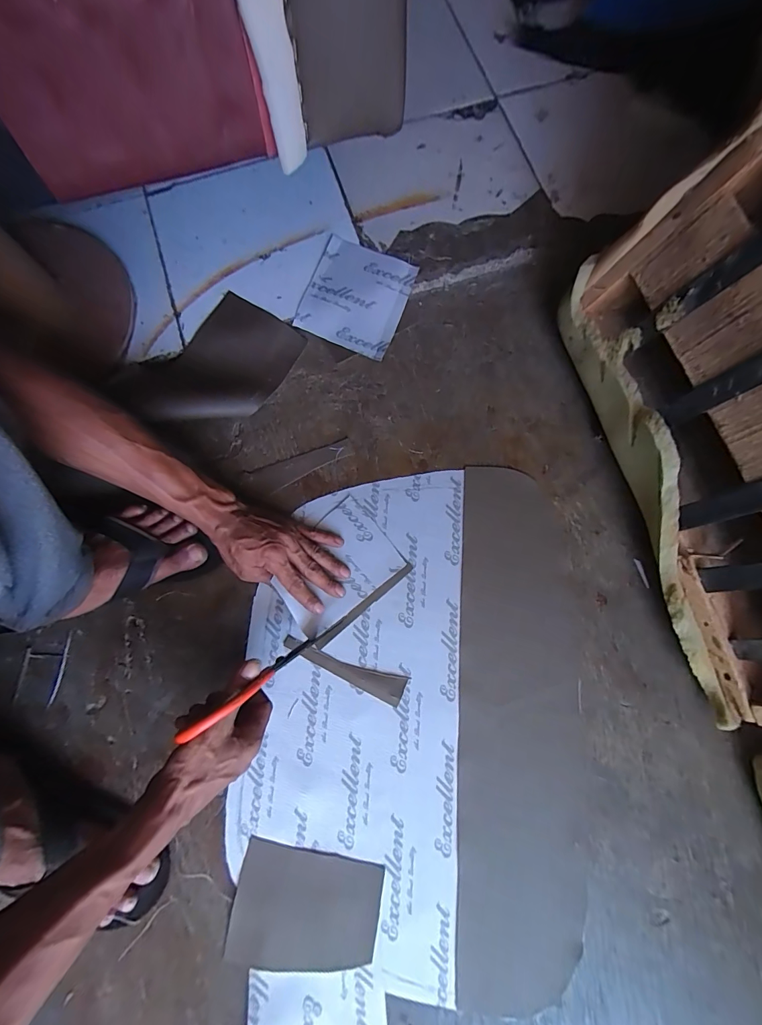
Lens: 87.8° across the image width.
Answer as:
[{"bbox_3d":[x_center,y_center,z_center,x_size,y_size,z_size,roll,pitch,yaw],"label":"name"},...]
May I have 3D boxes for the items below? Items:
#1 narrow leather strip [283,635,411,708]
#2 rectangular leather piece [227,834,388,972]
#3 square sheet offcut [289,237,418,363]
[{"bbox_3d":[-0.047,0.194,0.483,0.155,0.004,0.034,18,79,3],"label":"narrow leather strip"},{"bbox_3d":[-0.082,0.435,0.430,0.155,0.006,0.114,10,79,3],"label":"rectangular leather piece"},{"bbox_3d":[-0.036,-0.323,0.595,0.142,0.014,0.156,21,87,-1],"label":"square sheet offcut"}]

